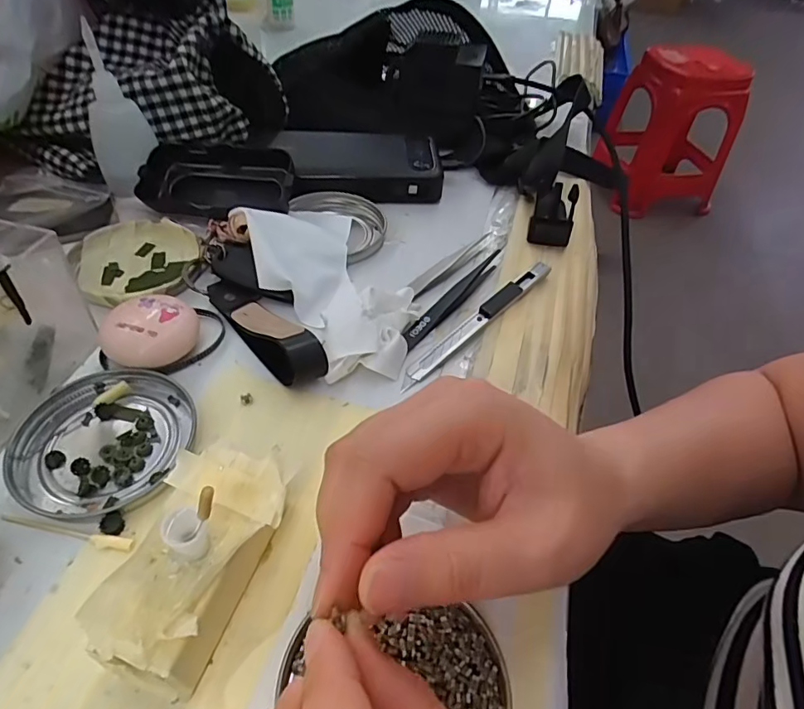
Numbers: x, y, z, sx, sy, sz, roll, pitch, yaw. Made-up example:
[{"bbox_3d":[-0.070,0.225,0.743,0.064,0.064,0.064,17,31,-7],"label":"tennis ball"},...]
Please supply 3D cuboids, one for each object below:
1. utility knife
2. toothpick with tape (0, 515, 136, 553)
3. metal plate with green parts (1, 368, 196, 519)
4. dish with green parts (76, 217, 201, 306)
[{"bbox_3d":[0.047,-0.023,0.309,0.134,0.011,0.010,-35,60,-31],"label":"utility knife"},{"bbox_3d":[-0.141,0.074,0.213,0.060,0.004,0.006,10,48,3],"label":"toothpick with tape"},{"bbox_3d":[-0.142,0.039,0.242,0.073,0.008,0.075,9,48,2],"label":"metal plate with green parts"},{"bbox_3d":[-0.171,-0.060,0.328,0.071,0.013,0.082,-4,49,-10],"label":"dish with green parts"}]

